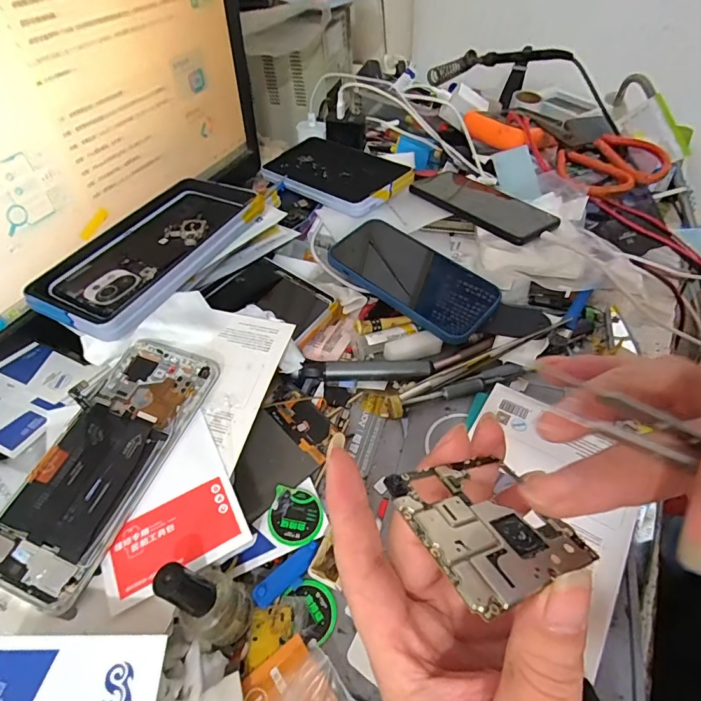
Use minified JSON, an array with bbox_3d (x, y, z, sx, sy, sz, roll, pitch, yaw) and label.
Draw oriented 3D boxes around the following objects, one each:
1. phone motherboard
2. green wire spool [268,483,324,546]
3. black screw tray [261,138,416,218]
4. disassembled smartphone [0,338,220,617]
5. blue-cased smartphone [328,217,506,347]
[{"bbox_3d":[0.048,0.059,0.152,0.061,0.004,0.051,0,31,-34],"label":"phone motherboard"},{"bbox_3d":[-0.038,0.114,0.300,0.035,0.007,0.037,-2,48,3],"label":"green wire spool"},{"bbox_3d":[-0.023,-0.221,0.531,0.100,0.020,0.194,-38,56,-26],"label":"black screw tray"},{"bbox_3d":[-0.157,0.064,0.277,0.074,0.014,0.167,16,57,13],"label":"disassembled smartphone"},{"bbox_3d":[0.060,-0.073,0.417,0.161,0.010,0.081,35,64,19],"label":"blue-cased smartphone"}]

